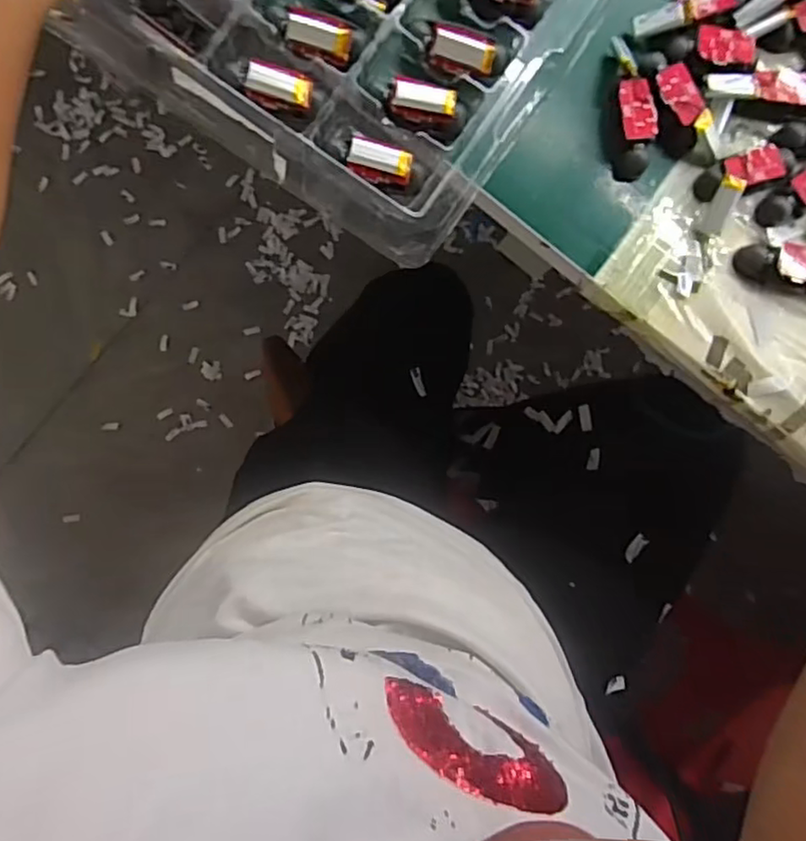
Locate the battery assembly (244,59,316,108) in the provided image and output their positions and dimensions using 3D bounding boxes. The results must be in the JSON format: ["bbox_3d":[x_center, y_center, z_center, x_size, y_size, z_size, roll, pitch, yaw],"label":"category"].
[{"bbox_3d":[-0.069,-0.192,0.365,0.036,0.015,0.021,16,86,-6],"label":"battery assembly"}]

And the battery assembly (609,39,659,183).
[{"bbox_3d":[0.141,-0.195,0.402,0.028,0.031,0.081,4,85,-7],"label":"battery assembly"}]

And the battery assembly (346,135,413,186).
[{"bbox_3d":[-0.013,-0.146,0.369,0.036,0.024,0.018,12,84,-6],"label":"battery assembly"}]

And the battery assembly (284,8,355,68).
[{"bbox_3d":[-0.048,-0.219,0.370,0.037,0.021,0.020,16,84,-6],"label":"battery assembly"}]

